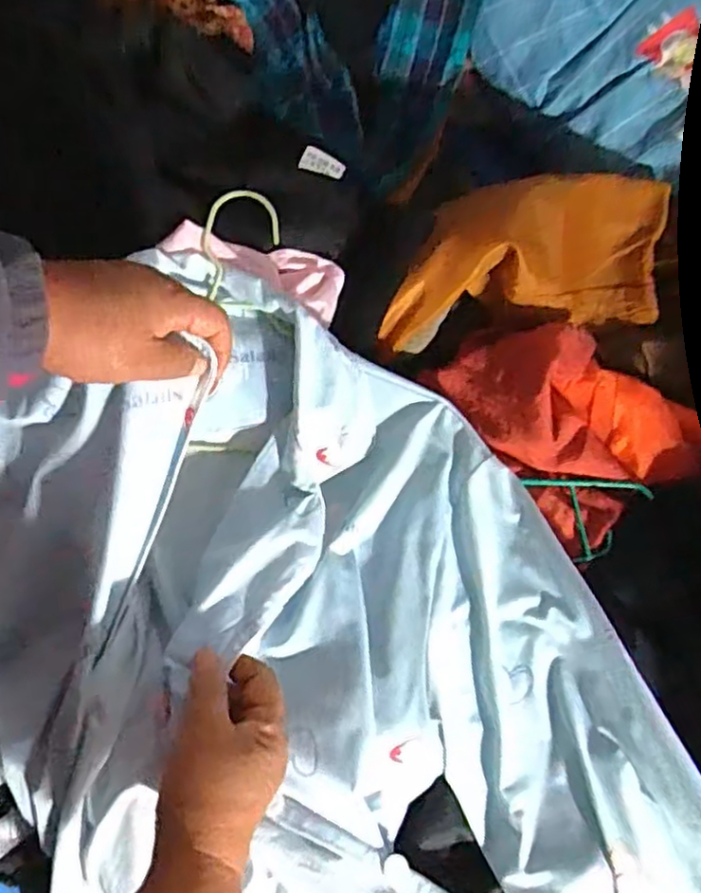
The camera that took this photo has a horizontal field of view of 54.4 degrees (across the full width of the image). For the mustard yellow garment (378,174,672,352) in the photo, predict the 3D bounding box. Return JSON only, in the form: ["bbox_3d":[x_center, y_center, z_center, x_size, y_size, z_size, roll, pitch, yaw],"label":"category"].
[{"bbox_3d":[0.142,-0.156,0.558,0.243,0.077,0.120,-6,77,-1],"label":"mustard yellow garment"}]

